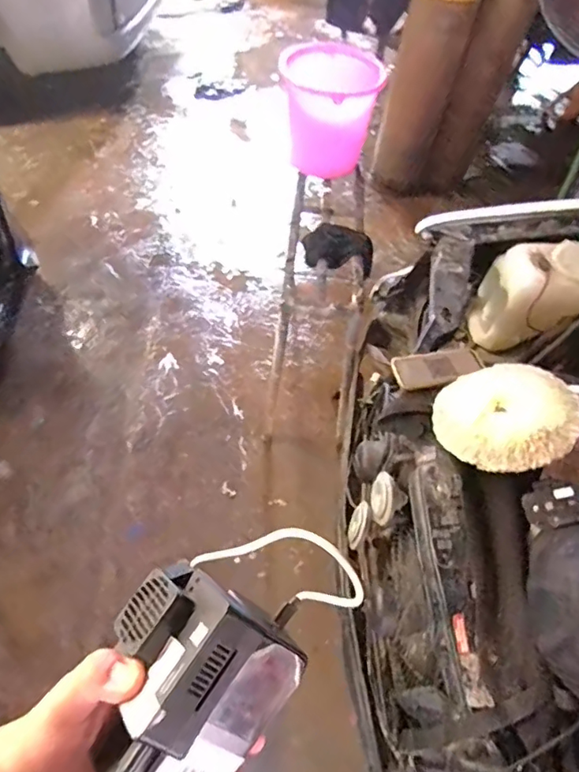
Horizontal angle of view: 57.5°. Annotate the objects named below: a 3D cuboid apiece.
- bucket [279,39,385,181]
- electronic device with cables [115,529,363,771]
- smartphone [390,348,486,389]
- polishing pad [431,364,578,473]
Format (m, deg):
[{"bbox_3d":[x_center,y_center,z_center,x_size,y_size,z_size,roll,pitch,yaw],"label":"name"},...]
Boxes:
[{"bbox_3d":[0.113,-0.816,1.576,0.268,0.309,0.255,1,55,-2],"label":"bucket"},{"bbox_3d":[-0.055,0.175,0.300,0.099,0.098,0.187,30,59,17],"label":"electronic device with cables"},{"bbox_3d":[0.291,-0.036,1.026,0.169,0.016,0.089,-12,47,-3],"label":"smartphone"},{"bbox_3d":[0.364,0.044,0.887,0.218,0.027,0.217,23,63,40],"label":"polishing pad"}]

